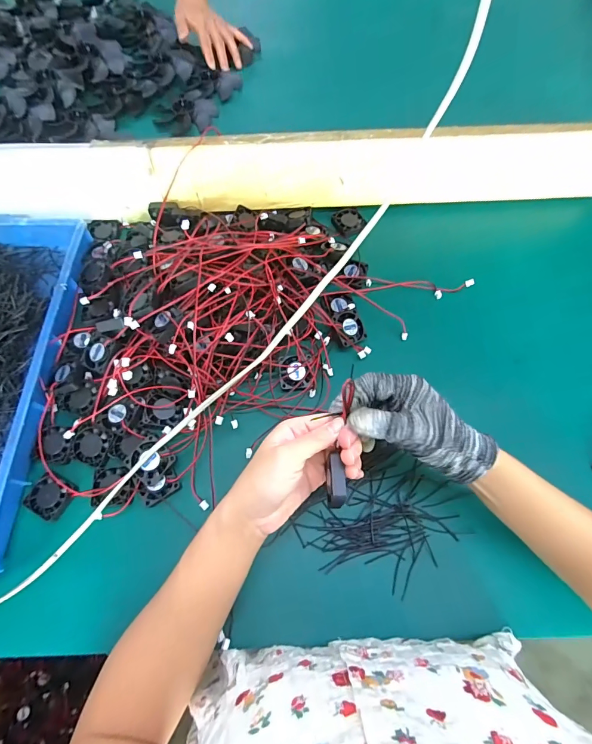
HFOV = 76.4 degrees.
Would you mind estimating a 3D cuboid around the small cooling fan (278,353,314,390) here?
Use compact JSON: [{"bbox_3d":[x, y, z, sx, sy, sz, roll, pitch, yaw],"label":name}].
[{"bbox_3d":[0.000,-0.002,0.436,0.038,0.014,0.044,-6,68,-2],"label":"small cooling fan"}]

